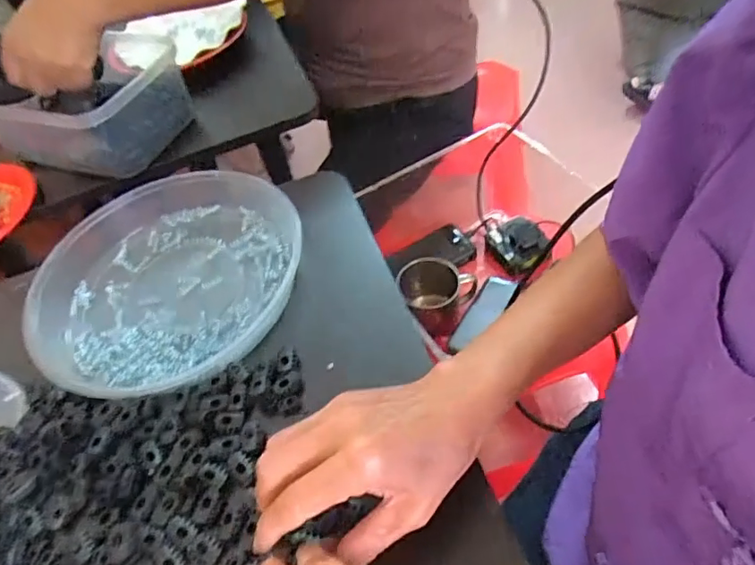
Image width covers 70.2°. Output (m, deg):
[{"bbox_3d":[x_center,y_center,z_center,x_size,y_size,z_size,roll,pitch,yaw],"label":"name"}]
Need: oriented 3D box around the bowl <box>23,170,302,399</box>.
[{"bbox_3d":[-0.190,-0.009,0.475,0.217,0.034,0.232,-5,51,7],"label":"bowl"}]

